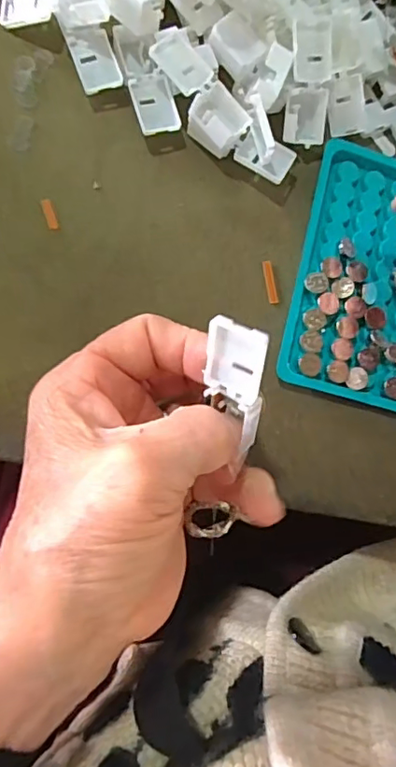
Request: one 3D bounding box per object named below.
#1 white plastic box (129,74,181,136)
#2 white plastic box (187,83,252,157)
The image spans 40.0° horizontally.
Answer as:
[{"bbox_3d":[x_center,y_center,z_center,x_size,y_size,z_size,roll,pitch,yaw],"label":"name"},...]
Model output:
[{"bbox_3d":[-0.021,-0.137,0.265,0.020,0.004,0.029,-17,89,-14],"label":"white plastic box"},{"bbox_3d":[0.010,-0.128,0.267,0.026,0.022,0.022,42,79,-5],"label":"white plastic box"}]

